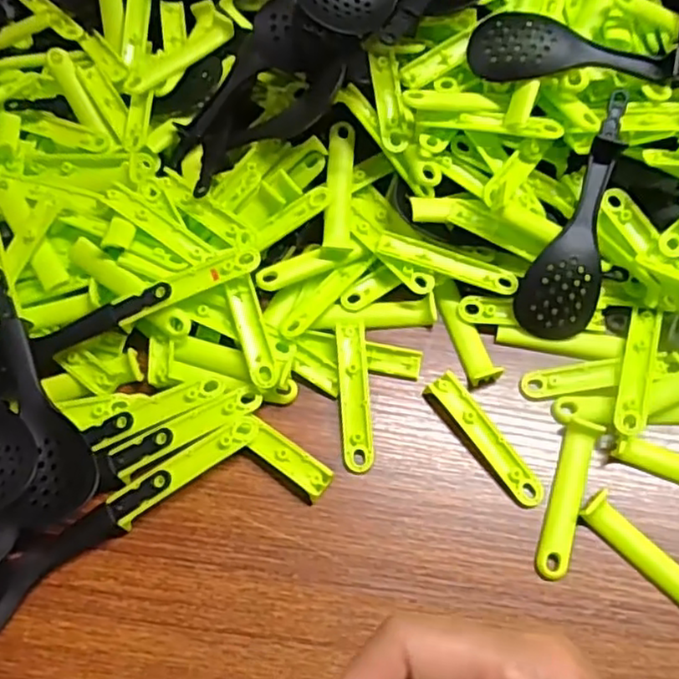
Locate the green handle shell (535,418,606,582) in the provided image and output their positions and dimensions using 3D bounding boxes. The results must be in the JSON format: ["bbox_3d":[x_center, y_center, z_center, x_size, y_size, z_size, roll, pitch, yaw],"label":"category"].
[{"bbox_3d":[0.109,0.076,0.319,0.016,0.008,0.077,19,67,7],"label":"green handle shell"}]

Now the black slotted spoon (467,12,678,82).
[{"bbox_3d":[0.130,-0.143,0.345,0.124,0.022,0.038,15,67,6],"label":"black slotted spoon"}]

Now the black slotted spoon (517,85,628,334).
[{"bbox_3d":[0.124,-0.063,0.340,0.040,0.015,0.126,16,92,6],"label":"black slotted spoon"}]

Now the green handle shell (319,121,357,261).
[{"bbox_3d":[0.000,-0.082,0.365,0.014,0.016,0.077,4,69,1],"label":"green handle shell"}]

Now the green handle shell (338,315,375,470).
[{"bbox_3d":[0.007,0.027,0.335,0.015,0.005,0.077,-3,66,-2],"label":"green handle shell"}]

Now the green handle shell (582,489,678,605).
[{"bbox_3d":[0.145,0.102,0.306,0.015,0.006,0.076,-39,72,-17],"label":"green handle shell"}]

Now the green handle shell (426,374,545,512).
[{"bbox_3d":[0.073,0.048,0.328,0.016,0.004,0.075,-36,71,-16],"label":"green handle shell"}]

